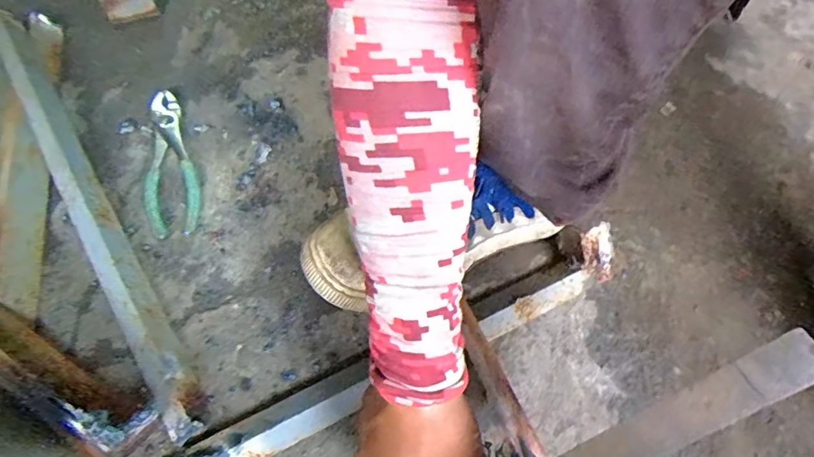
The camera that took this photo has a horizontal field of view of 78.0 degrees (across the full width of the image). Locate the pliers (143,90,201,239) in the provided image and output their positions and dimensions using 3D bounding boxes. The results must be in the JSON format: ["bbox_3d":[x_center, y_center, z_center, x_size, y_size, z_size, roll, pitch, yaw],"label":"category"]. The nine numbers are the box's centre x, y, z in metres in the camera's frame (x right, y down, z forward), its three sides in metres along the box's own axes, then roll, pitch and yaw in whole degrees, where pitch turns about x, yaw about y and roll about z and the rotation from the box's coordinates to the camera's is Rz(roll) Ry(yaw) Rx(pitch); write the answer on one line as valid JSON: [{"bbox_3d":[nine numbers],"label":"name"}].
[{"bbox_3d":[-0.261,-0.076,0.545,0.053,0.009,0.199,-19,61,-12],"label":"pliers"}]

